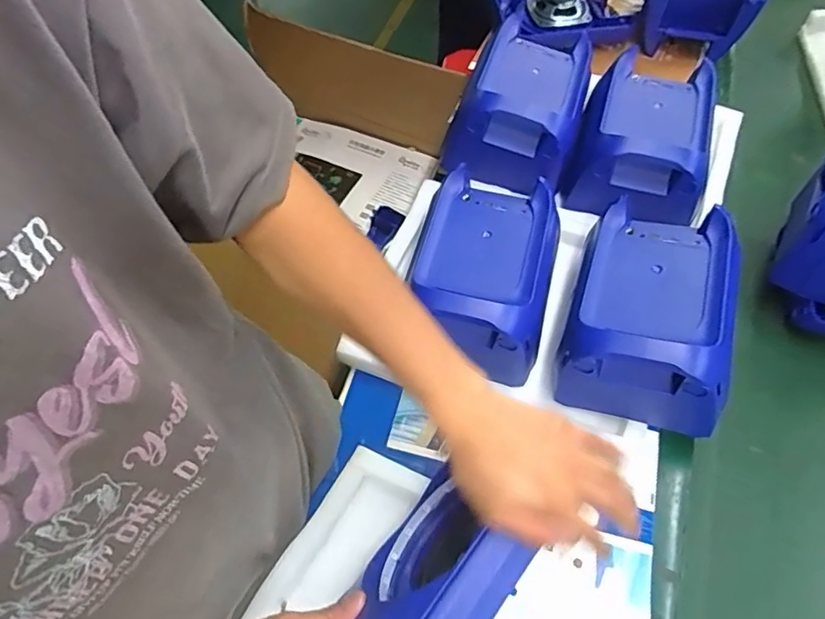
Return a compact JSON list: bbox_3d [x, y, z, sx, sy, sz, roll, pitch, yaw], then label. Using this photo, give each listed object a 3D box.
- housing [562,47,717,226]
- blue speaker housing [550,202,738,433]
[{"bbox_3d":[0.300,-0.217,0.708,0.155,0.106,0.237,17,63,11],"label":"housing"},{"bbox_3d":[0.255,-0.003,0.579,0.158,0.117,0.211,17,63,11],"label":"blue speaker housing"}]

